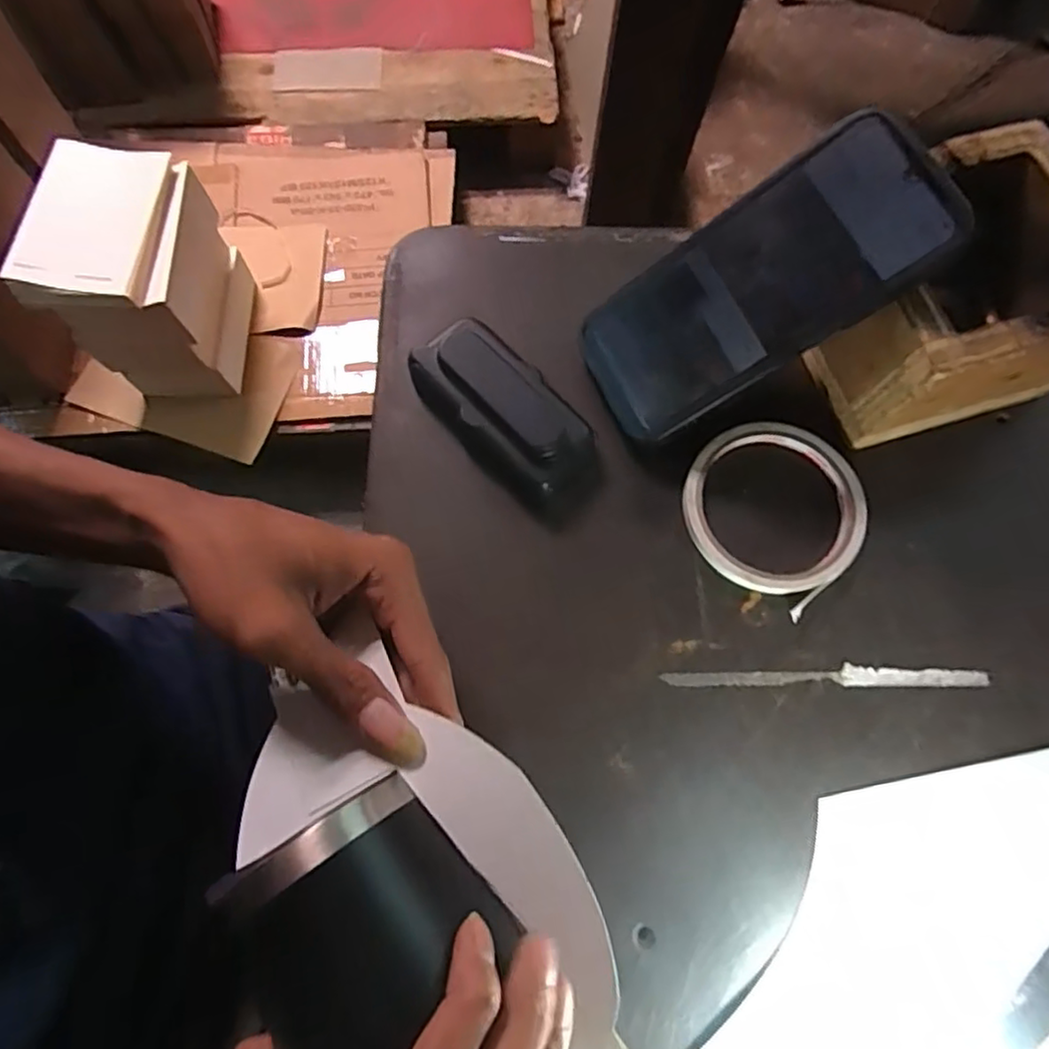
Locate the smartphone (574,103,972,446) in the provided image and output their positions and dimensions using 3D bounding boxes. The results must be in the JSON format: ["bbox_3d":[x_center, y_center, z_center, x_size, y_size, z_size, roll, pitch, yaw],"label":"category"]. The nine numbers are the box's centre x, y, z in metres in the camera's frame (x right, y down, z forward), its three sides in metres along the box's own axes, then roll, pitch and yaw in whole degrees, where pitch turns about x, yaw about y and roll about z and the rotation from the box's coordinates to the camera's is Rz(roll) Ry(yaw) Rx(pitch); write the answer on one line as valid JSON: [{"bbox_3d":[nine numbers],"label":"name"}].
[{"bbox_3d":[0.110,-0.114,0.315,0.171,0.015,0.082,-32,75,23],"label":"smartphone"}]

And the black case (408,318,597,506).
[{"bbox_3d":[-0.010,-0.058,0.340,0.052,0.027,0.112,-44,79,-12],"label":"black case"}]

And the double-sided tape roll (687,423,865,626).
[{"bbox_3d":[0.131,-0.009,0.336,0.093,0.010,0.090,0,74,-1],"label":"double-sided tape roll"}]

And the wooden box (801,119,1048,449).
[{"bbox_3d":[0.215,-0.119,0.335,0.130,0.079,0.119,-18,75,-6],"label":"wooden box"}]

